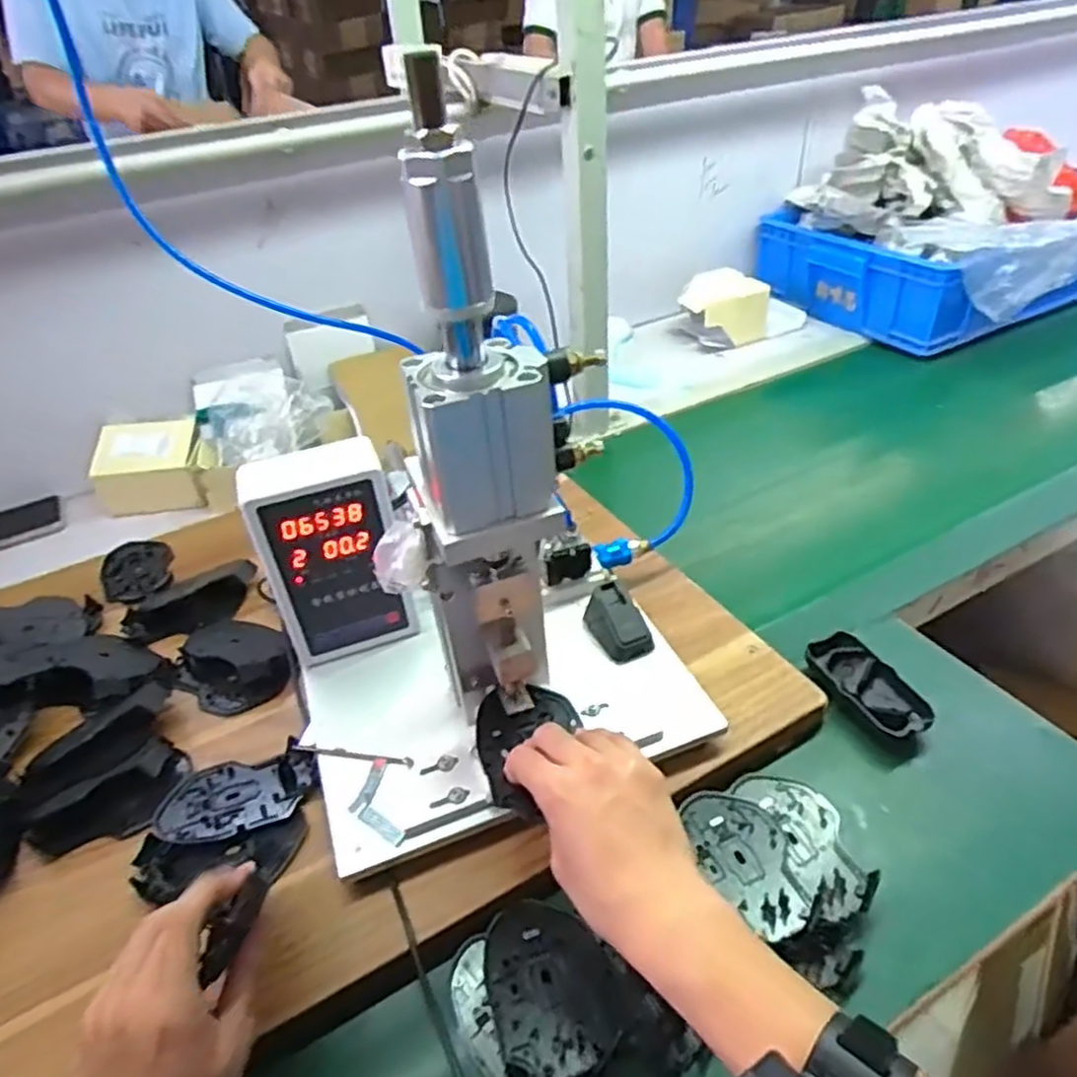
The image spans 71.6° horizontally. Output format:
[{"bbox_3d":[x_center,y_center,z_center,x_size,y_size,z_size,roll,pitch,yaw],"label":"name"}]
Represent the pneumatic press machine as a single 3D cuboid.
[{"bbox_3d":[-0.045,-0.043,0.518,0.333,0.410,0.262,-16,40,-14],"label":"pneumatic press machine"}]

